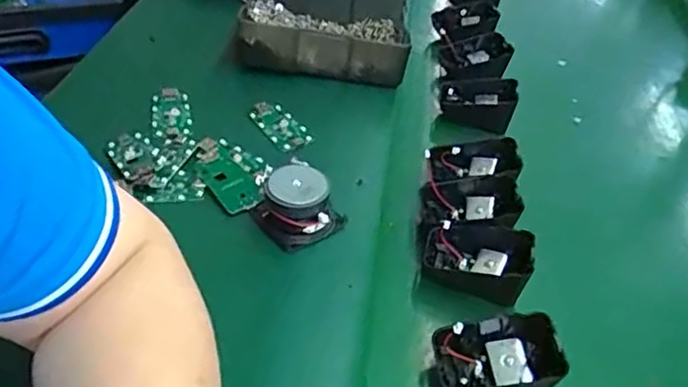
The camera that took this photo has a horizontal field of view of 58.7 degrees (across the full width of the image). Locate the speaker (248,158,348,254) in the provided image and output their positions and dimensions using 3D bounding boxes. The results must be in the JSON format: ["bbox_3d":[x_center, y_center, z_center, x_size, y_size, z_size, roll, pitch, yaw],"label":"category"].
[{"bbox_3d":[-0.030,0.006,0.425,0.051,0.036,0.054,-26,56,-36],"label":"speaker"}]

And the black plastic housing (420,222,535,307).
[{"bbox_3d":[0.090,0.047,0.411,0.073,0.035,0.046,29,44,16],"label":"black plastic housing"}]

